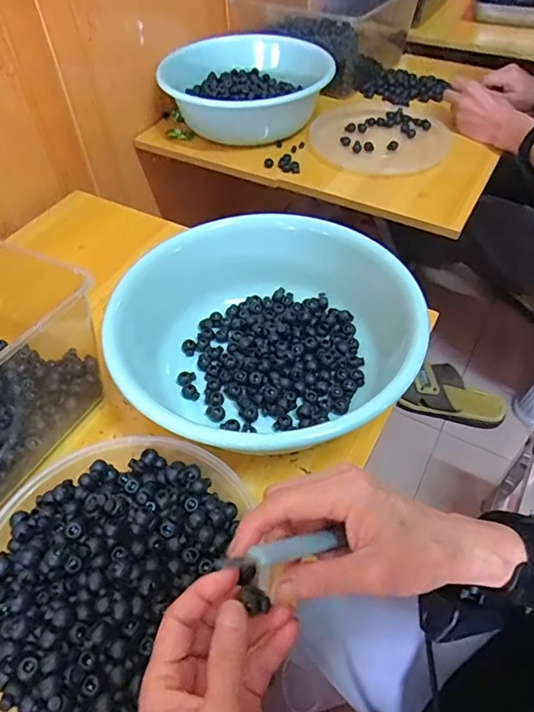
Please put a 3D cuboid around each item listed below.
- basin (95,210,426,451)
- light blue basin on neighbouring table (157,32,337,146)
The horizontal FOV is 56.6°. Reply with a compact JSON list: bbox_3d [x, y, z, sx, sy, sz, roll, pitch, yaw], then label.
[{"bbox_3d":[-0.002,-0.019,0.518,0.295,0.096,0.286,-1,50,1],"label":"basin"},{"bbox_3d":[-0.038,-0.477,0.892,0.287,0.111,0.231,-14,52,-10],"label":"light blue basin on neighbouring table"}]

